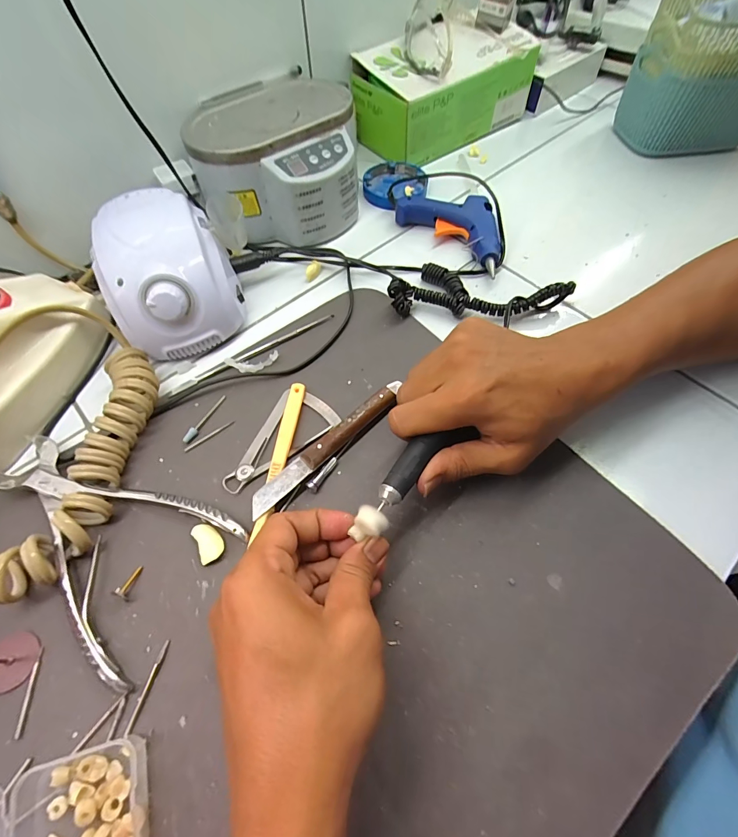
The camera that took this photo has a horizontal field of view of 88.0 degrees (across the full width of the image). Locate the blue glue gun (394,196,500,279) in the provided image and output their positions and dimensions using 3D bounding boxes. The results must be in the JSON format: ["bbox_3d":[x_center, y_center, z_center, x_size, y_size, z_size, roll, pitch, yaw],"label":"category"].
[{"bbox_3d":[0.104,-0.214,0.415,0.130,0.026,0.083,38,68,20],"label":"blue glue gun"}]

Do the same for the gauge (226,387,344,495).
[{"bbox_3d":[-0.064,0.020,0.297,0.053,0.005,0.098,21,63,12],"label":"gauge"}]

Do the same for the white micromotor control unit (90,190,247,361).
[{"bbox_3d":[-0.178,-0.132,0.345,0.101,0.075,0.138,-20,62,-10],"label":"white micromotor control unit"}]

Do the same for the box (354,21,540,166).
[{"bbox_3d":[0.104,-0.436,0.505,0.247,0.089,0.109,-36,66,-17],"label":"box"}]

